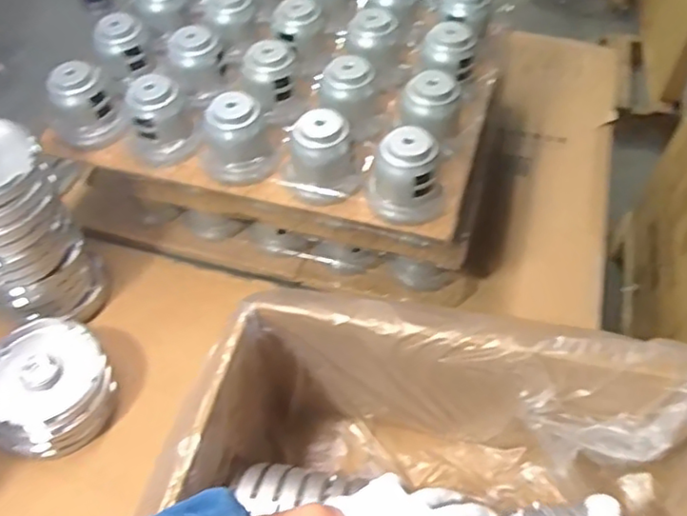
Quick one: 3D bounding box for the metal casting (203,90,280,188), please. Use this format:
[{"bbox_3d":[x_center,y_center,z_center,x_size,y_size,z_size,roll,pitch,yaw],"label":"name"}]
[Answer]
[{"bbox_3d":[-0.126,-0.139,0.738,0.090,0.100,0.088,-11,52,-8],"label":"metal casting"}]

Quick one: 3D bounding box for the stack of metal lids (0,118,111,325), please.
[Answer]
[{"bbox_3d":[-0.404,-0.028,0.754,0.144,0.234,0.149,-33,58,-23],"label":"stack of metal lids"}]

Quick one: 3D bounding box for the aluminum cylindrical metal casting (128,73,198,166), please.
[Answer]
[{"bbox_3d":[-0.224,-0.172,0.759,0.072,0.093,0.069,0,51,0],"label":"aluminum cylindrical metal casting"}]

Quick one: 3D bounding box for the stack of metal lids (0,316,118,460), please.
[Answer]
[{"bbox_3d":[-0.351,0.154,0.735,0.137,0.081,0.146,-27,56,-19],"label":"stack of metal lids"}]

